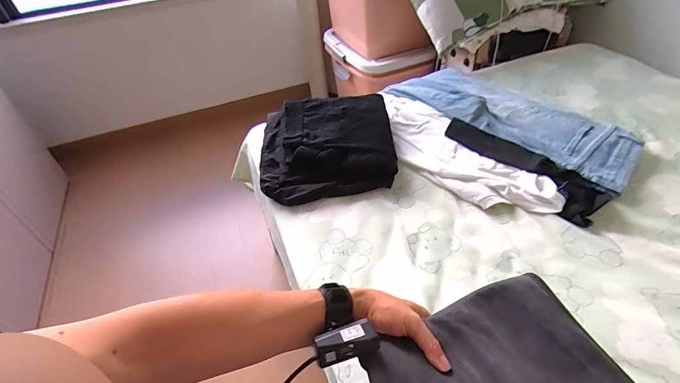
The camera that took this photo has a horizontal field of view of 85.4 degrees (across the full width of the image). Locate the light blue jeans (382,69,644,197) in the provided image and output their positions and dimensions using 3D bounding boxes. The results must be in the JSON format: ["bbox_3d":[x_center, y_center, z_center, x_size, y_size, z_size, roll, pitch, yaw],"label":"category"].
[{"bbox_3d":[0.409,-0.200,0.928,0.245,0.065,0.605,-28,48,-23],"label":"light blue jeans"}]

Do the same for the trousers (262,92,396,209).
[{"bbox_3d":[-0.032,-0.108,0.844,0.294,0.088,0.292,-6,43,-1],"label":"trousers"}]

